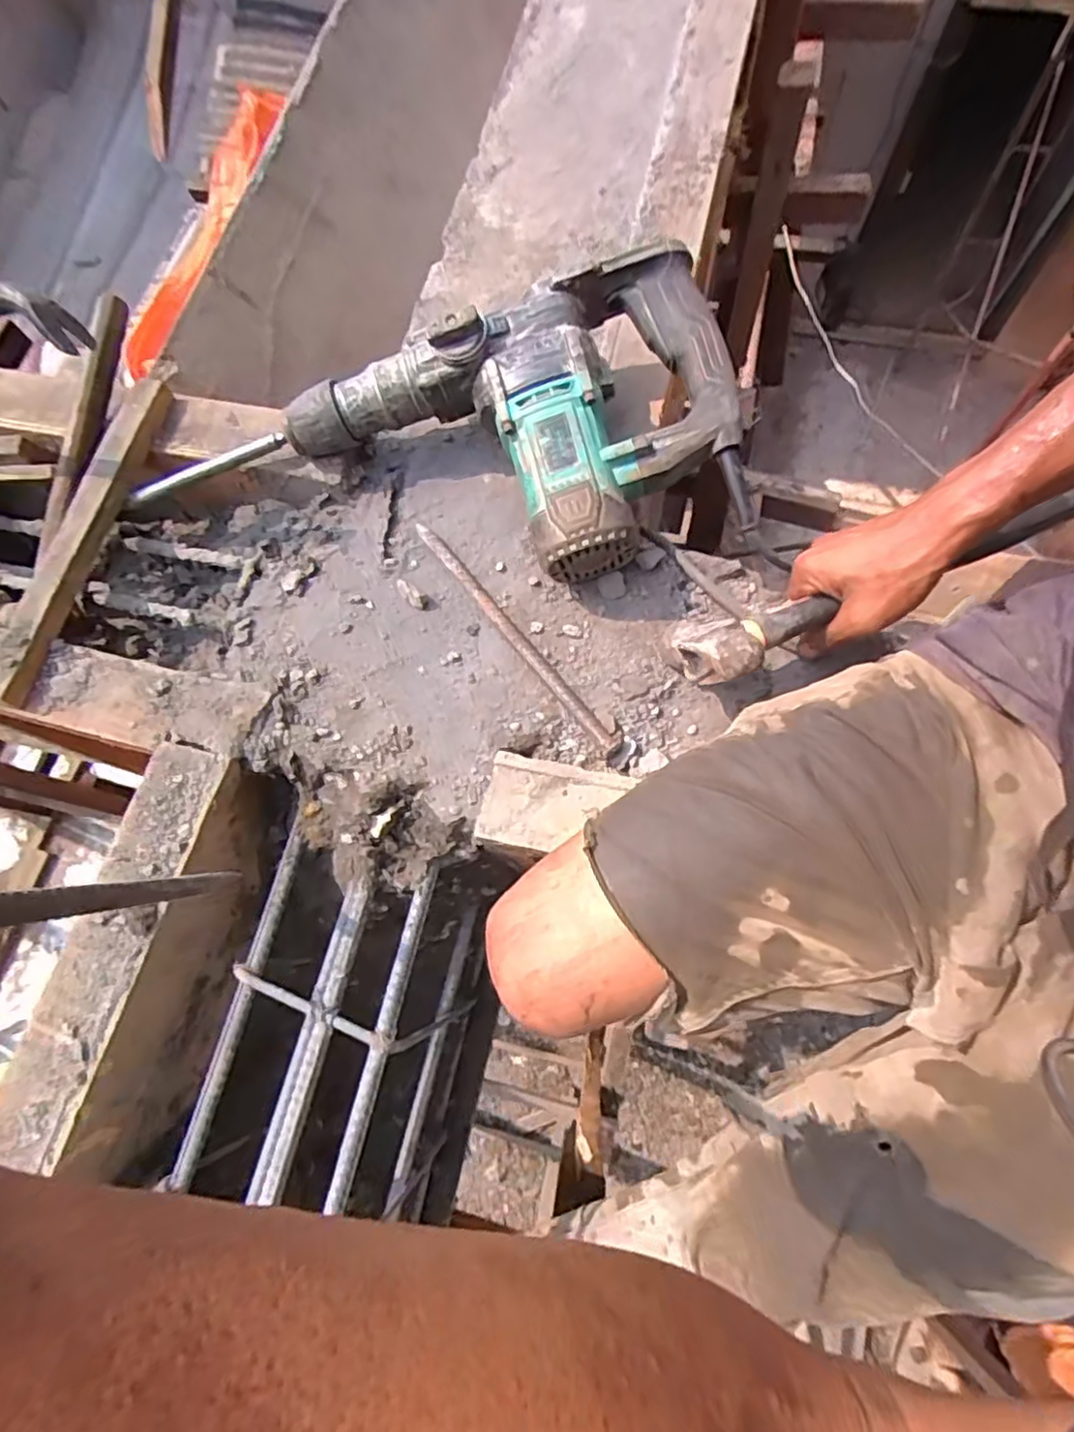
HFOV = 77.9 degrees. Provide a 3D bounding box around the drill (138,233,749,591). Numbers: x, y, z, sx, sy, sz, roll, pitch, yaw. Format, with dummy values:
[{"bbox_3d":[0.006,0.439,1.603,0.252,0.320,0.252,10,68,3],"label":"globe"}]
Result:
[{"bbox_3d":[-0.093,-0.201,0.549,0.499,0.122,0.224,-13,71,0],"label":"drill"}]

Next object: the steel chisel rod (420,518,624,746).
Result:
[{"bbox_3d":[-0.021,-0.072,0.560,0.015,0.021,0.260,-38,74,-10],"label":"steel chisel rod"}]

